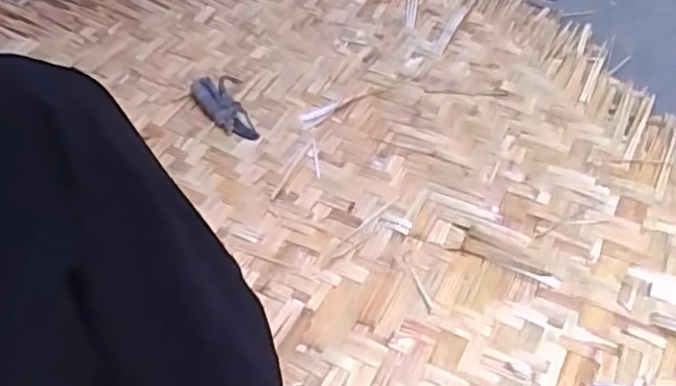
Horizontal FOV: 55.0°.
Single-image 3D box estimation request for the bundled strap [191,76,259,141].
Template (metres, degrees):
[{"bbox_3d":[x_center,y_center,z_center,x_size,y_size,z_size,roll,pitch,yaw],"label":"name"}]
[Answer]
[{"bbox_3d":[-0.171,-0.137,1.024,0.069,0.033,0.153,-30,66,-30],"label":"bundled strap"}]

